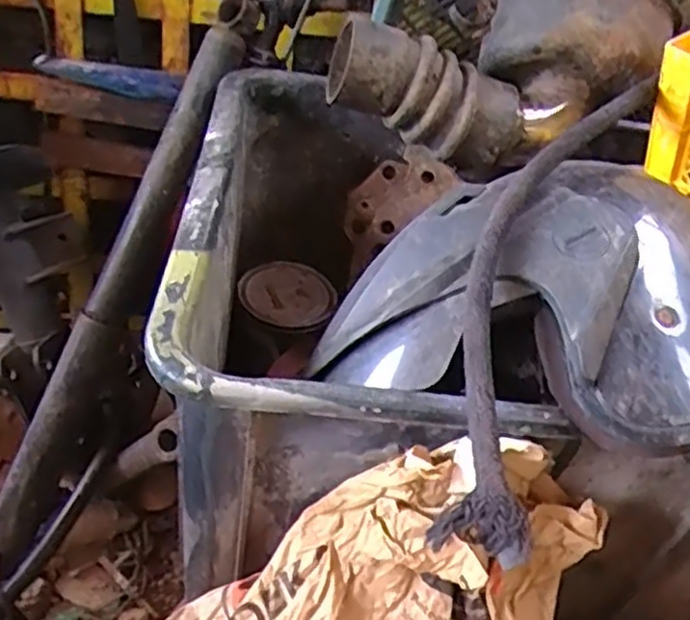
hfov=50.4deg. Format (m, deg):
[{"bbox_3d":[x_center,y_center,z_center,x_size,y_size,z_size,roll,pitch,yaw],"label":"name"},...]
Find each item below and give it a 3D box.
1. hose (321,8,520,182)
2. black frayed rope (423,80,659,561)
[{"bbox_3d":[0.069,-0.177,0.618,0.174,0.080,0.064,25,37,-19],"label":"hose"},{"bbox_3d":[0.119,-0.036,0.439,0.072,0.041,0.371,16,59,16],"label":"black frayed rope"}]

